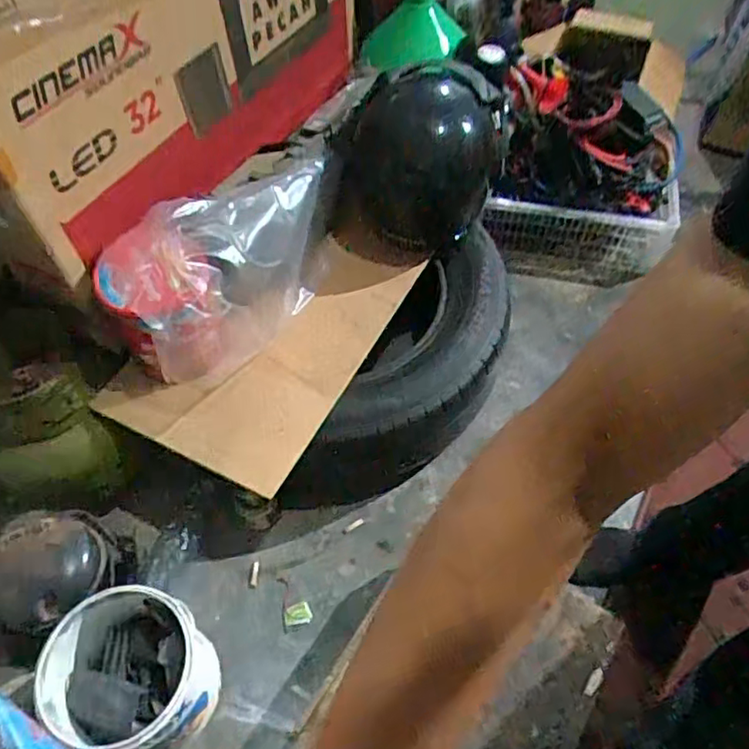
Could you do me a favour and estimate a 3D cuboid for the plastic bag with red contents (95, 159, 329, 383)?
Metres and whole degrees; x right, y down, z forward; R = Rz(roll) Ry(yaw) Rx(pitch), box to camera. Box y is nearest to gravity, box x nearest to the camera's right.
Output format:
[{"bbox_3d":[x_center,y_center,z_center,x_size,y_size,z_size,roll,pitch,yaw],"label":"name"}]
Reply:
[{"bbox_3d":[-0.205,-0.181,0.955,0.160,0.211,0.423,28,60,17],"label":"plastic bag with red contents"}]

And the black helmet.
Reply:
[{"bbox_3d":[0.080,-0.381,1.195,0.303,0.312,0.368,6,56,4],"label":"black helmet"}]

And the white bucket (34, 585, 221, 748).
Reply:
[{"bbox_3d":[-0.315,0.403,0.817,0.176,0.205,0.175,0,56,0],"label":"white bucket"}]

